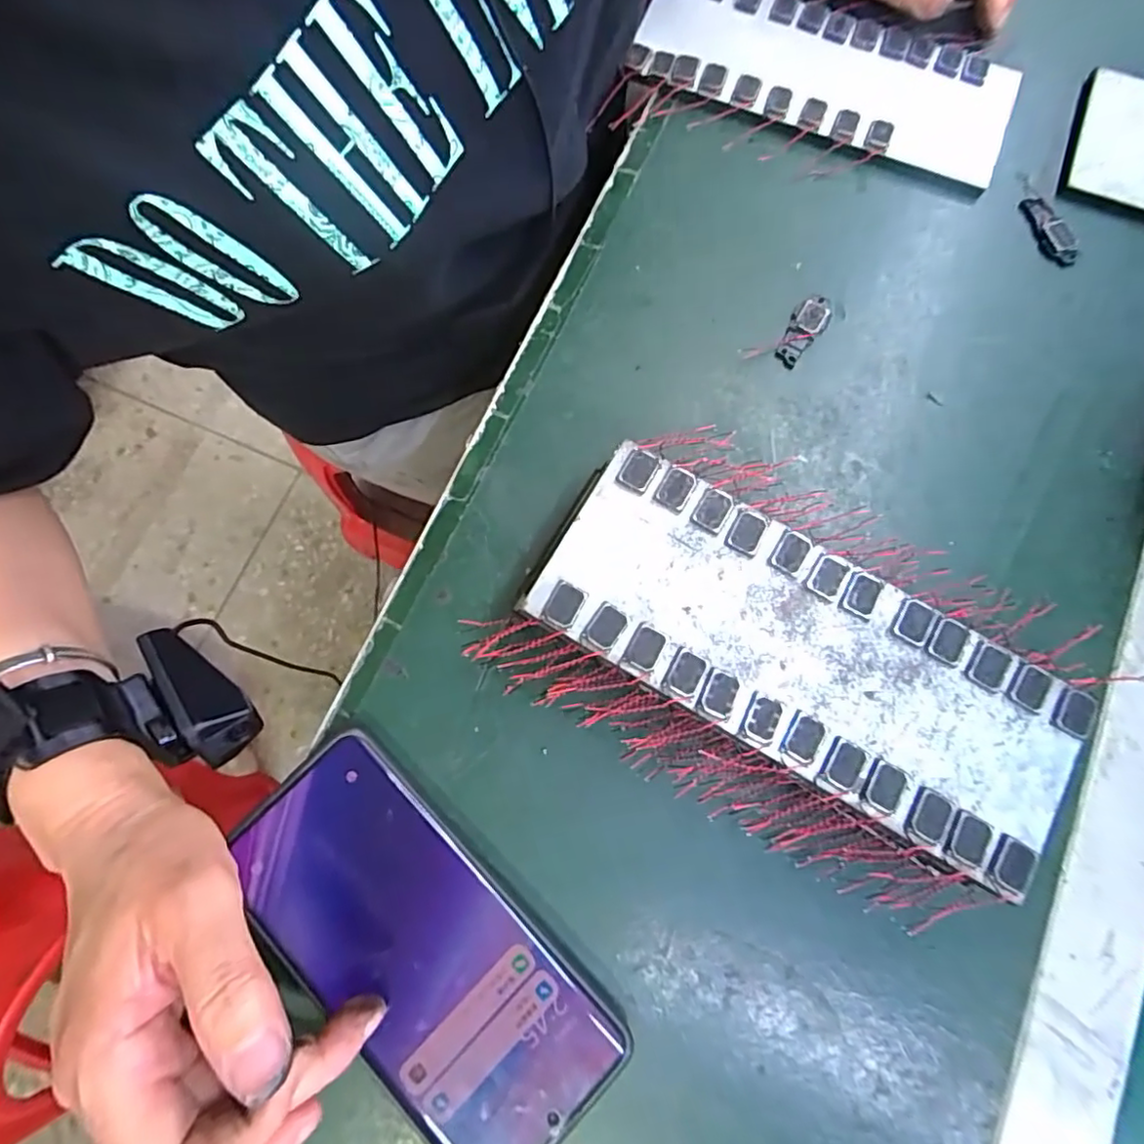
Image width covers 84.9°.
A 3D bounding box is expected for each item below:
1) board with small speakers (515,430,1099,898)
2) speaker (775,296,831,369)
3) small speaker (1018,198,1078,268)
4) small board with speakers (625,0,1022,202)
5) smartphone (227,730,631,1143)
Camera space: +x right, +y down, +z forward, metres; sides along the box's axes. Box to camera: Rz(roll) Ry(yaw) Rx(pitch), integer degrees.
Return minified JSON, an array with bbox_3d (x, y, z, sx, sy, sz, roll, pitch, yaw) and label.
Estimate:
[{"bbox_3d":[0.085,0.030,0.232,0.199,0.005,0.080,31,79,6],"label":"board with small speakers"},{"bbox_3d":[0.113,-0.117,0.304,0.017,0.004,0.039,27,78,6],"label":"speaker"},{"bbox_3d":[0.244,-0.174,0.320,0.012,0.007,0.044,-16,78,-4],"label":"small speaker"},{"bbox_3d":[0.135,-0.271,0.332,0.194,0.019,0.089,22,78,3],"label":"small board with speakers"},{"bbox_3d":[-0.059,0.144,0.238,0.076,0.010,0.160,-44,78,-9],"label":"smartphone"}]

